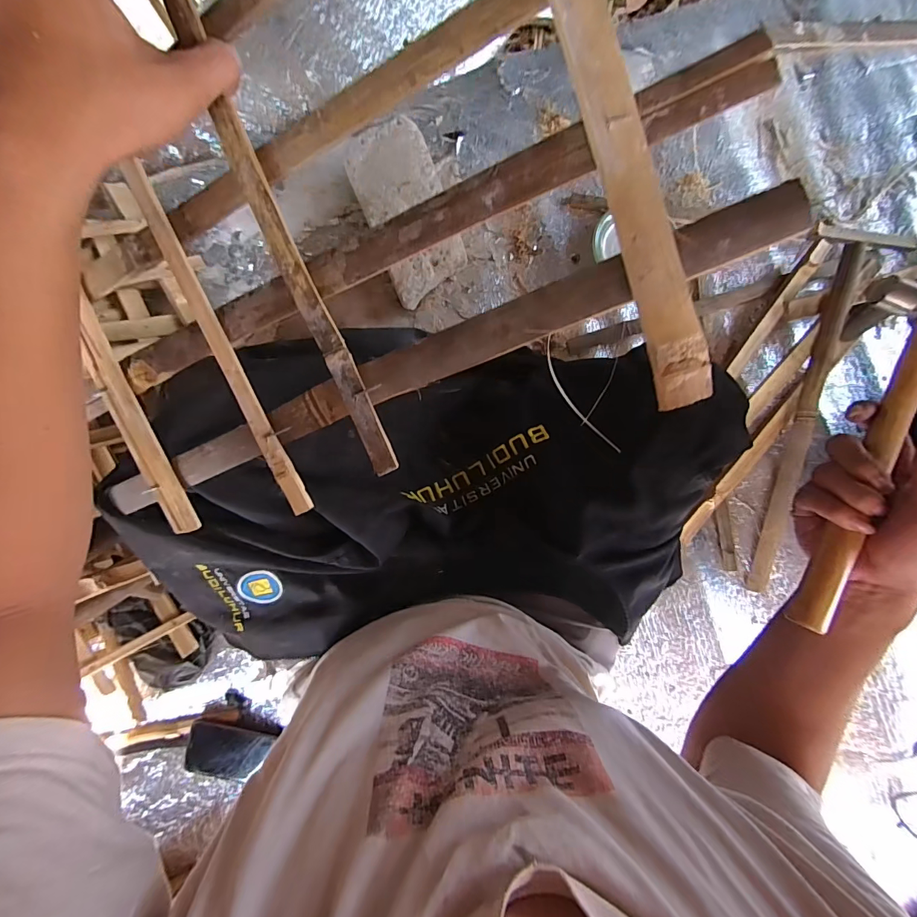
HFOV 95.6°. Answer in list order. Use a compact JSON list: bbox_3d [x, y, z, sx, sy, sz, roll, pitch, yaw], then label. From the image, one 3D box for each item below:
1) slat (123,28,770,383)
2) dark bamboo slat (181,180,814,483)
[{"bbox_3d":[-0.046,-0.125,0.247,0.415,0.016,0.029,-17,90,15],"label":"slat"},{"bbox_3d":[-0.023,-0.059,0.260,0.417,0.017,0.030,-19,90,16],"label":"dark bamboo slat"}]

